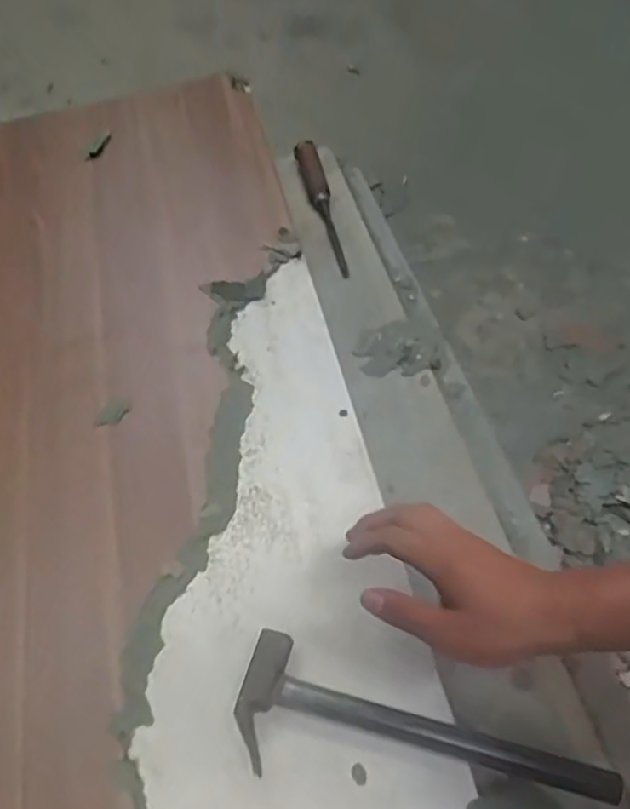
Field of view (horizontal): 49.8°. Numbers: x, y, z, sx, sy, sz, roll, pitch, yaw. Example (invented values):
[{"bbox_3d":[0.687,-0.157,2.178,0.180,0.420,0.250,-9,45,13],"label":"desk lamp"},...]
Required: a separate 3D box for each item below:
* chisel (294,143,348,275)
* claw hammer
[{"bbox_3d":[0.011,-0.281,0.939,0.030,0.022,0.265,-13,56,-3],"label":"chisel"},{"bbox_3d":[0.074,0.265,0.508,0.280,0.031,0.087,16,59,17],"label":"claw hammer"}]

